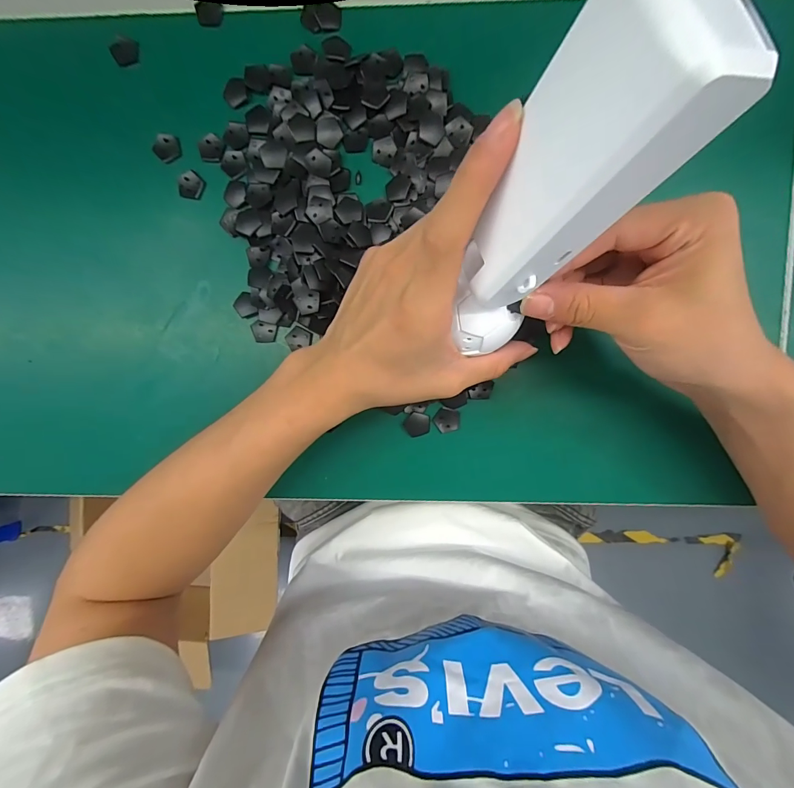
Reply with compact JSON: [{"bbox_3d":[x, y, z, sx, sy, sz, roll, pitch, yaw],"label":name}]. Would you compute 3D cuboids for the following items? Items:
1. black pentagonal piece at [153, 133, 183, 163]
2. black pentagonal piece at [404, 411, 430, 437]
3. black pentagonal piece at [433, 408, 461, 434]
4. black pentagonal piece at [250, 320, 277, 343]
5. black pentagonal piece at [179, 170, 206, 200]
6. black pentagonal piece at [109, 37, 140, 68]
[{"bbox_3d":[-0.164,-0.176,0.269,0.018,0.005,0.016,-43,93,3],"label":"black pentagonal piece"},{"bbox_3d":[0.016,0.023,0.280,0.019,0.004,0.018,-33,94,3],"label":"black pentagonal piece"},{"bbox_3d":[0.037,0.020,0.279,0.019,0.004,0.018,2,94,0],"label":"black pentagonal piece"},{"bbox_3d":[-0.099,-0.045,0.277,0.019,0.004,0.015,11,94,-1],"label":"black pentagonal piece"},{"bbox_3d":[-0.148,-0.150,0.270,0.017,0.004,0.019,27,94,-2],"label":"black pentagonal piece"},{"bbox_3d":[-0.192,-0.242,0.267,0.020,0.004,0.016,-14,94,1],"label":"black pentagonal piece"}]

